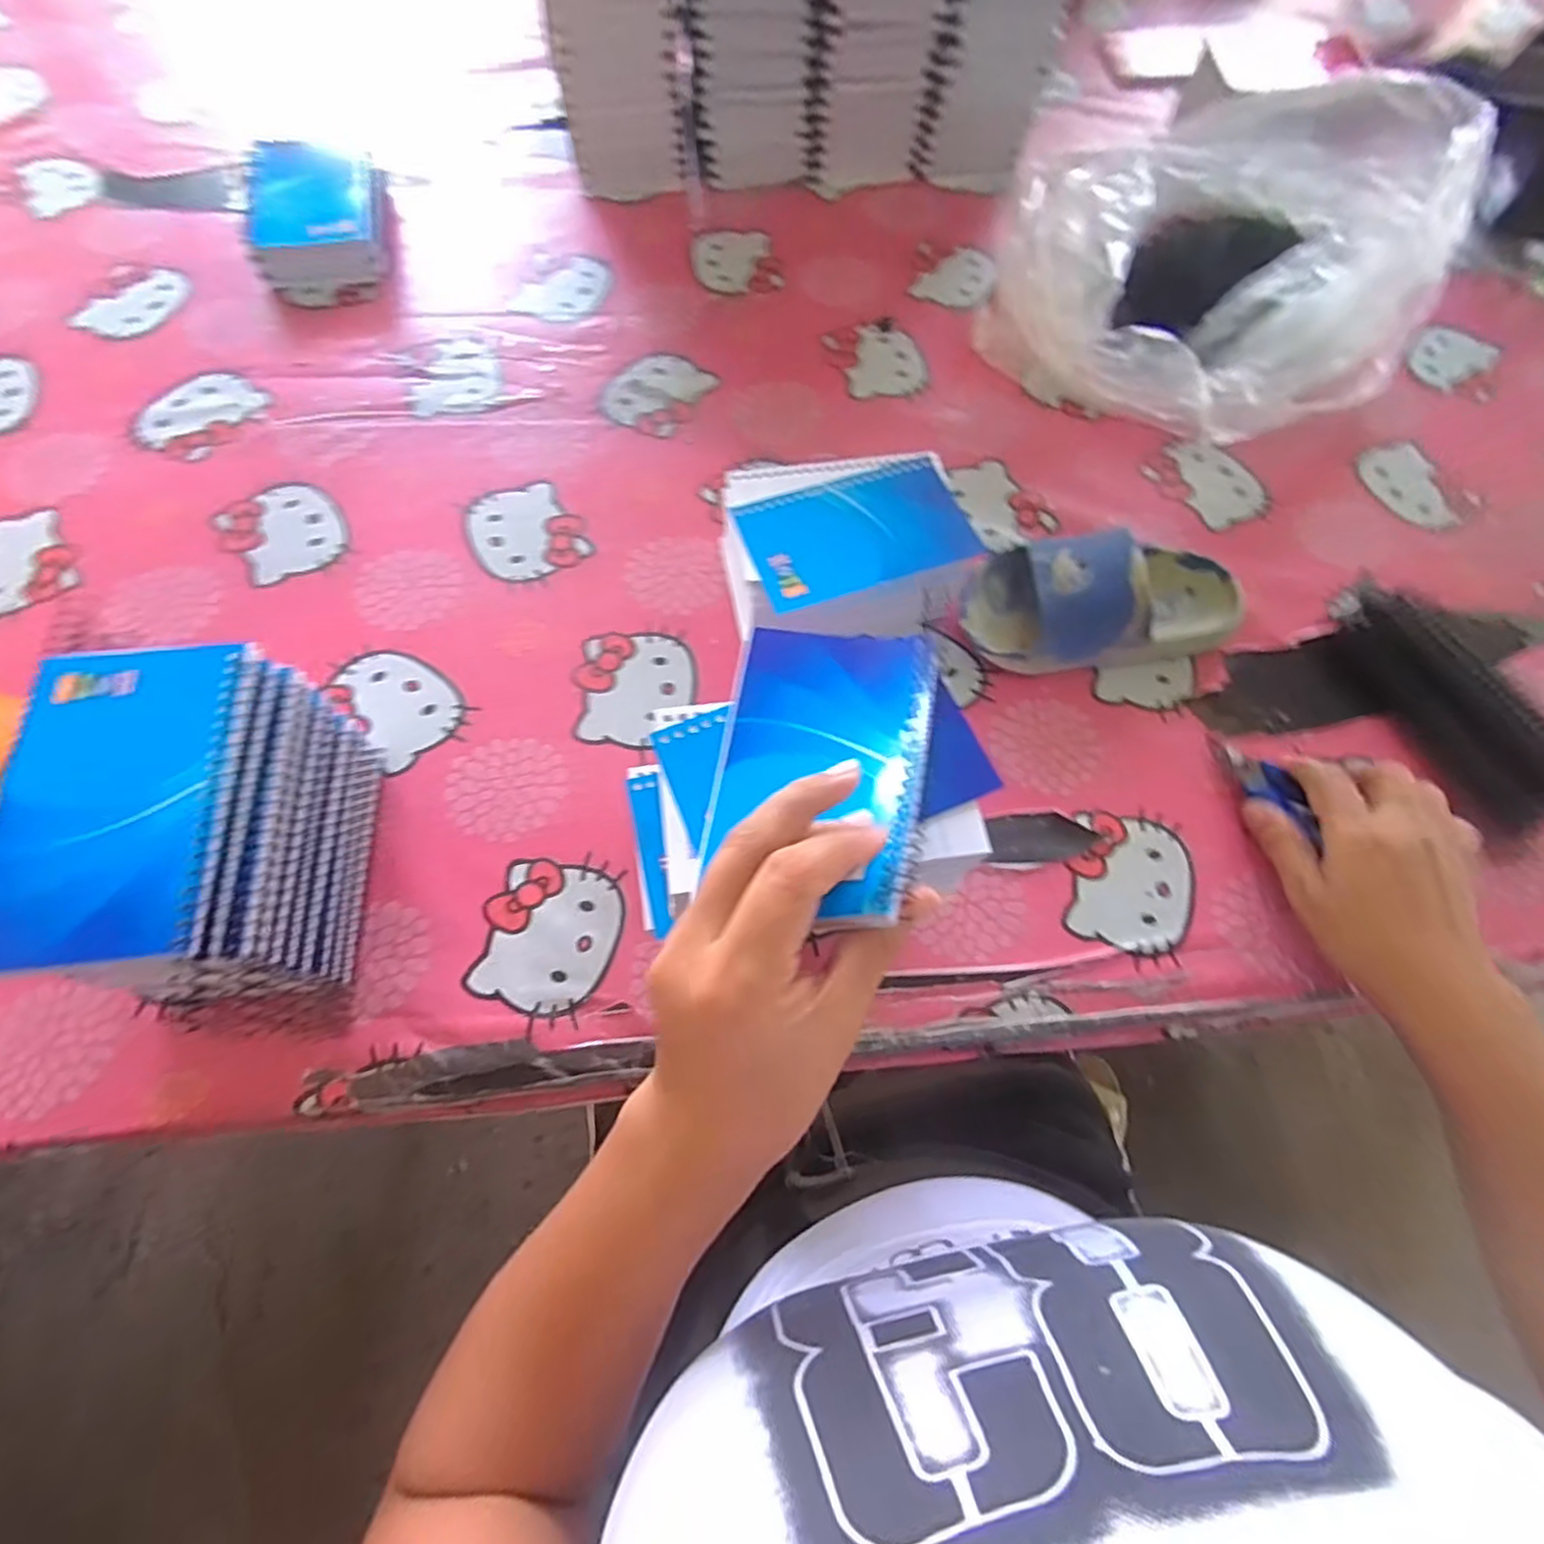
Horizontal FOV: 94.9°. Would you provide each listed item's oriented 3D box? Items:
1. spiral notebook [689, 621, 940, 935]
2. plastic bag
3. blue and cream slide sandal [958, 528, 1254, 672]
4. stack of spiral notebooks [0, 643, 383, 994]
[{"bbox_3d":[0.018,-0.003,0.279,0.082,0.014,0.130,3,59,18],"label":"spiral notebook"},{"bbox_3d":[0.320,-0.377,0.515,0.283,0.123,0.270,43,72,15],"label":"plastic bag"},{"bbox_3d":[0.207,-0.107,0.433,0.175,0.060,0.085,-4,67,-3],"label":"blue and cream slide sandal"},{"bbox_3d":[-0.254,0.030,0.321,0.082,0.126,0.138,-3,67,-2],"label":"stack of spiral notebooks"}]

